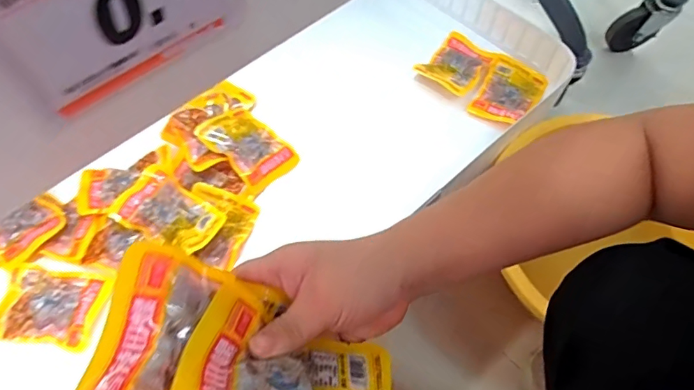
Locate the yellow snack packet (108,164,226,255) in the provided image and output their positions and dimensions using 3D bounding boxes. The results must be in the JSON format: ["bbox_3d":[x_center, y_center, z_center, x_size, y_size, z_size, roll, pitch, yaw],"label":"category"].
[{"bbox_3d":[-0.208,0.023,0.577,0.119,0.024,0.076,30,63,13],"label":"yellow snack packet"}]

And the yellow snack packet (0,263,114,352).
[{"bbox_3d":[-0.325,0.119,0.537,0.109,0.012,0.080,9,61,2],"label":"yellow snack packet"}]

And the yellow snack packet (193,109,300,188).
[{"bbox_3d":[-0.129,-0.068,0.639,0.117,0.012,0.080,41,66,18],"label":"yellow snack packet"}]

